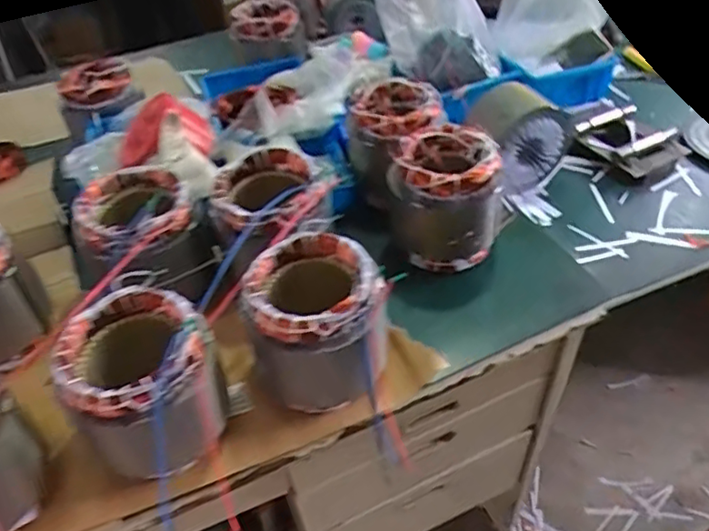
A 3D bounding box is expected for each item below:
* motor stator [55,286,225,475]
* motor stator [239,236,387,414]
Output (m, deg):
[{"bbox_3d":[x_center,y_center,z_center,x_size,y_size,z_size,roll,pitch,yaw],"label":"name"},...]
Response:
[{"bbox_3d":[-0.214,0.116,0.615,0.139,0.153,0.129,-19,44,-17],"label":"motor stator"},{"bbox_3d":[-0.044,0.069,0.670,0.131,0.168,0.129,-18,44,-16],"label":"motor stator"}]

